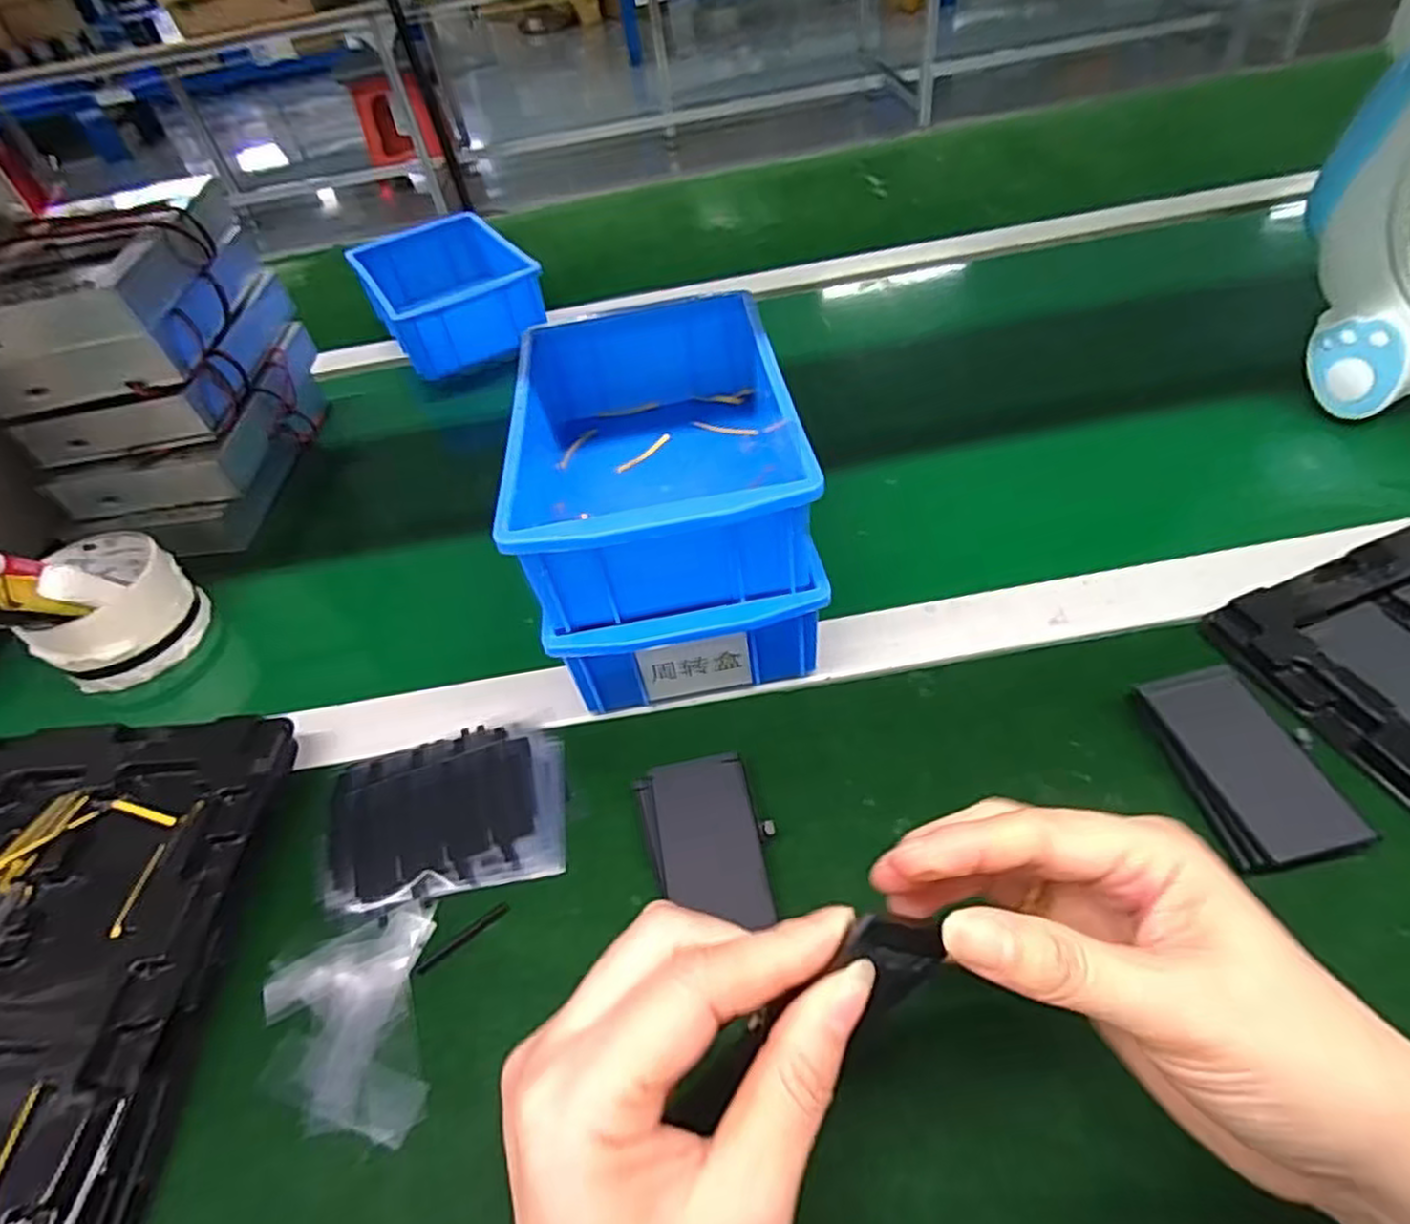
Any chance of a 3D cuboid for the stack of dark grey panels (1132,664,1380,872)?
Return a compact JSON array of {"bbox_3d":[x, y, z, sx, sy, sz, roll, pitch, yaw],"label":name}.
[{"bbox_3d":[0.230,0.064,0.315,0.050,0.017,0.086,-11,47,0],"label":"stack of dark grey panels"}]

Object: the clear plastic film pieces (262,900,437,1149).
[{"bbox_3d":[-0.142,0.164,0.294,0.063,0.005,0.083,-14,47,-3],"label":"clear plastic film pieces"}]

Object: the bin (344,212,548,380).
[{"bbox_3d":[-0.240,-0.301,0.693,0.128,0.057,0.186,-28,50,-15],"label":"bin"}]

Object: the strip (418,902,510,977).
[{"bbox_3d":[-0.102,0.138,0.314,0.042,0.004,0.005,-36,52,-21],"label":"strip"}]

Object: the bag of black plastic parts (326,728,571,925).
[{"bbox_3d":[-0.123,0.094,0.351,0.111,0.011,0.082,-15,47,-4],"label":"bag of black plastic parts"}]

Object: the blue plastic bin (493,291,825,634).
[{"bbox_3d":[-0.026,-0.088,0.383,0.130,0.064,0.202,-10,47,1],"label":"blue plastic bin"}]

